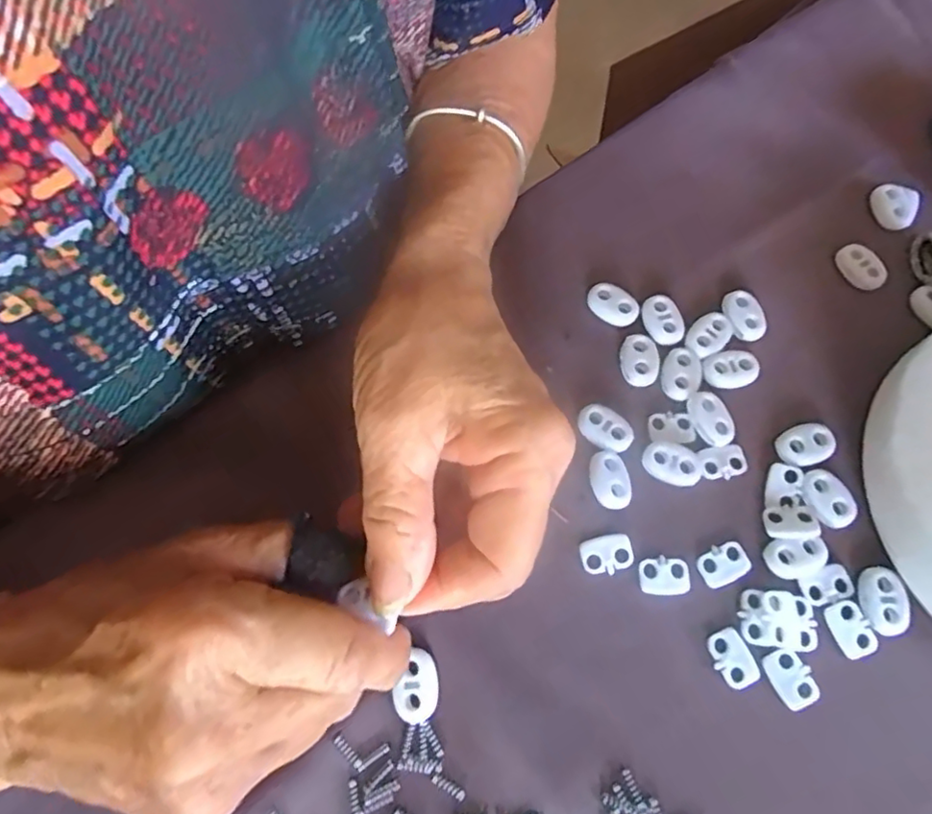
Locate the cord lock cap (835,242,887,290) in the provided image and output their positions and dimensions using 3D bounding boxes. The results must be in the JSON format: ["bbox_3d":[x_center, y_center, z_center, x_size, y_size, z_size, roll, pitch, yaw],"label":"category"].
[{"bbox_3d":[0.173,-0.061,0.265,0.013,0.007,0.022,-35,72,-12],"label":"cord lock cap"}]

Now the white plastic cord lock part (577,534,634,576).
[{"bbox_3d":[0.051,0.054,0.221,0.018,0.004,0.013,-11,69,-4],"label":"white plastic cord lock part"}]

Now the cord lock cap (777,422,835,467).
[{"bbox_3d":[0.132,0.015,0.235,0.021,0.005,0.016,-14,69,-5],"label":"cord lock cap"}]

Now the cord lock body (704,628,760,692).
[{"bbox_3d":[0.093,0.087,0.209,0.013,0.004,0.019,-25,70,-9],"label":"cord lock body"}]

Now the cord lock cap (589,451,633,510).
[{"bbox_3d":[0.055,0.028,0.229,0.014,0.007,0.021,-8,69,-3],"label":"cord lock cap"}]

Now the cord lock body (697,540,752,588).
[{"bbox_3d":[0.095,0.058,0.222,0.019,0.004,0.013,-21,70,-8],"label":"cord lock body"}]

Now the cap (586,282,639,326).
[{"bbox_3d":[0.063,-0.044,0.259,0.023,0.006,0.015,42,75,15],"label":"cap"}]

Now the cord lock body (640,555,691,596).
[{"bbox_3d":[0.072,0.061,0.219,0.018,0.004,0.013,-3,69,0],"label":"cord lock body"}]

